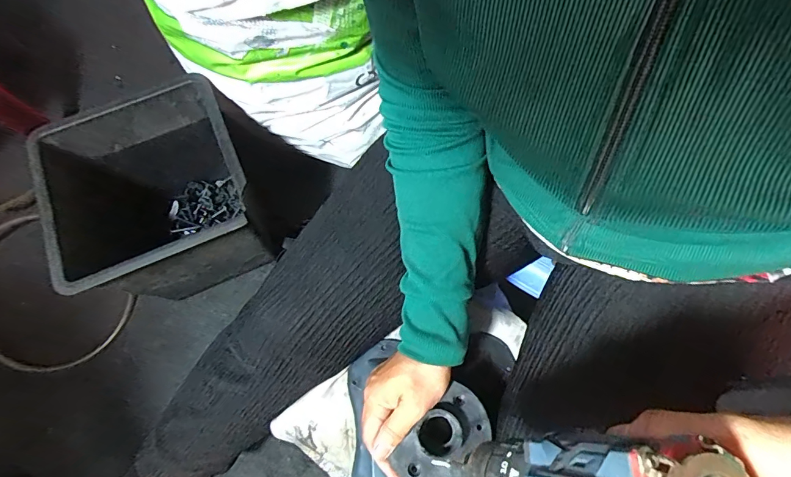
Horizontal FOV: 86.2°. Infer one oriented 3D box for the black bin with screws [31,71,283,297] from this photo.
[{"bbox_3d":[-0.359,-0.053,0.683,0.300,0.244,0.286,-28,71,-10],"label":"black bin with screws"}]

